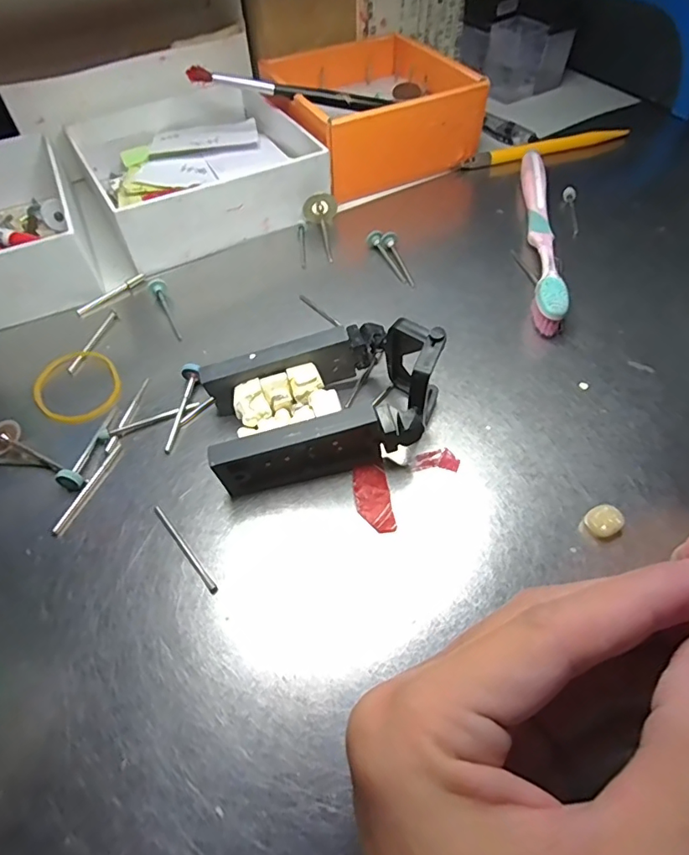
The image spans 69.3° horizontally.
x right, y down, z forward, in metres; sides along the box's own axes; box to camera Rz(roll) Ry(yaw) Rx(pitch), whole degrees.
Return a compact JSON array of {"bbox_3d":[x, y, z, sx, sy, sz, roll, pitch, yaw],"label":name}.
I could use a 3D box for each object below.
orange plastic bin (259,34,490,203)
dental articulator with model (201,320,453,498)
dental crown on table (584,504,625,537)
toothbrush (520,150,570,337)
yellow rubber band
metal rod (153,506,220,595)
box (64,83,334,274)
[{"bbox_3d":[0.014,-0.231,0.357,0.125,0.045,0.130,-25,57,-16],"label":"orange plastic bin"},{"bbox_3d":[-0.008,-0.011,0.203,0.092,0.044,0.057,-10,54,-5],"label":"dental articulator with model"},{"bbox_3d":[0.097,0.035,0.187,0.012,0.008,0.011,-1,53,1],"label":"dental crown on table"},{"bbox_3d":[0.114,-0.120,0.290,0.016,0.019,0.176,8,57,7],"label":"toothbrush"},{"bbox_3d":[-0.129,-0.020,0.240,0.038,0.004,0.045,-32,59,-20],"label":"yellow rubber band"},{"bbox_3d":[-0.060,0.045,0.188,0.004,0.004,0.044,-38,63,-21],"label":"metal rod"},{"bbox_3d":[-0.099,-0.179,0.329,0.138,0.037,0.152,-26,57,-16],"label":"box"}]

